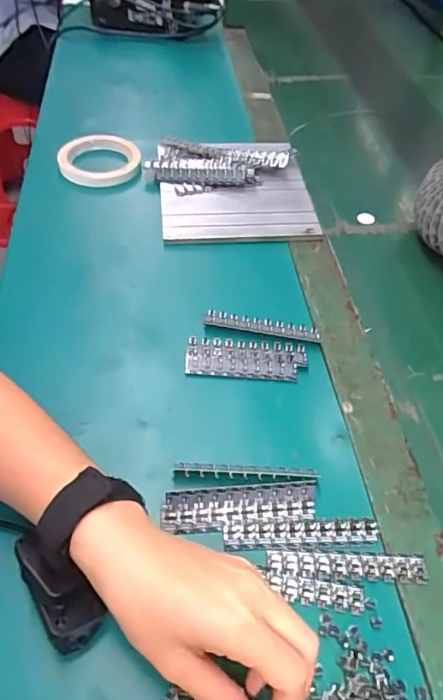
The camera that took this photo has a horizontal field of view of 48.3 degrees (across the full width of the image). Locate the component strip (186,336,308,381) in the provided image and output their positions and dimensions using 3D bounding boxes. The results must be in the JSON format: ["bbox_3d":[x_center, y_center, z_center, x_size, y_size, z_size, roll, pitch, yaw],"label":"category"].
[{"bbox_3d":[0.023,0.007,0.443,0.106,0.009,0.036,2,50,-2],"label":"component strip"}]

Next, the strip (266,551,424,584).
[{"bbox_3d":[0.086,0.148,0.338,0.109,0.004,0.018,3,50,-1],"label":"strip"}]

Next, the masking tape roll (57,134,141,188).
[{"bbox_3d":[-0.158,-0.244,0.634,0.098,0.020,0.098,2,50,-2],"label":"masking tape roll"}]

